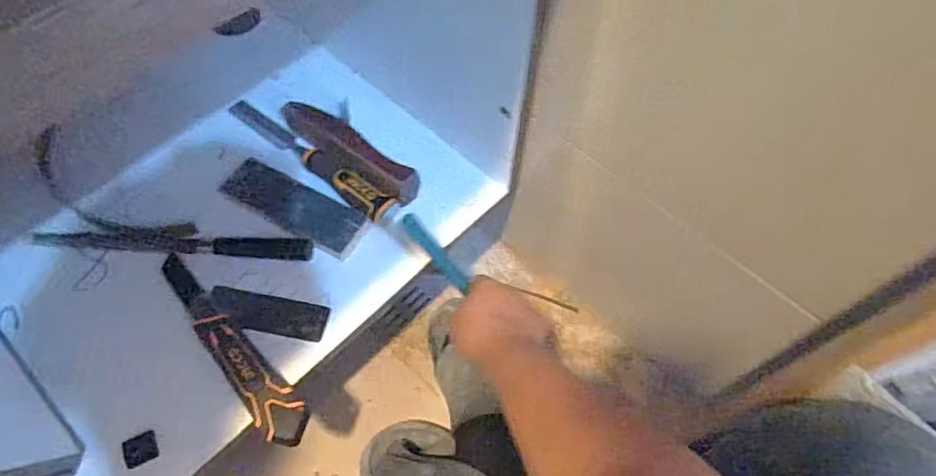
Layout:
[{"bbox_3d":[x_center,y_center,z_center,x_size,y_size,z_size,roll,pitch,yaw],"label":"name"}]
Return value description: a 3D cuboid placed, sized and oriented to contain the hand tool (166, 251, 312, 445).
[{"bbox_3d":[-0.249,0.111,0.610,0.042,0.022,0.250,-37,68,-19],"label":"hand tool"}]

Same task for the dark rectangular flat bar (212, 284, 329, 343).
[{"bbox_3d":[-0.222,0.084,0.642,0.130,0.013,0.044,9,61,3],"label":"dark rectangular flat bar"}]

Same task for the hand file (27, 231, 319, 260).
[{"bbox_3d":[-0.337,0.006,0.671,0.311,0.026,0.031,3,62,2],"label":"hand file"}]

